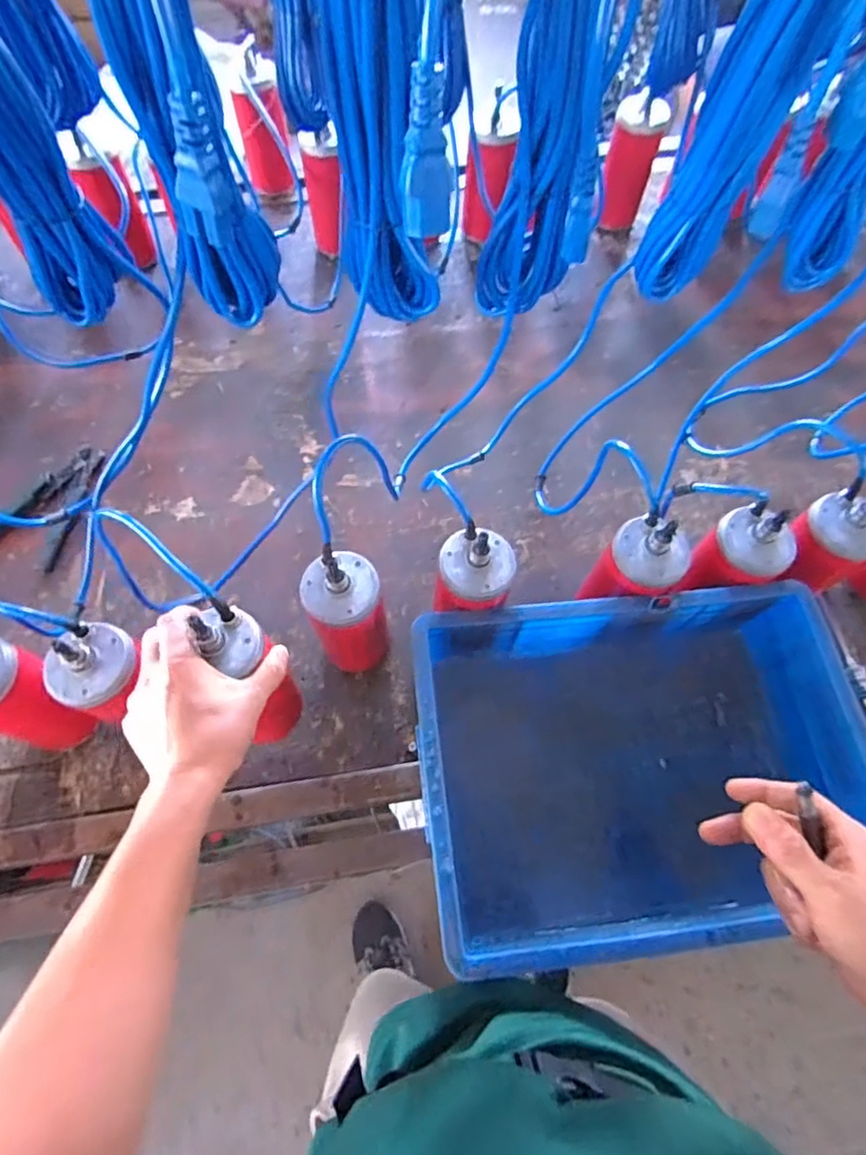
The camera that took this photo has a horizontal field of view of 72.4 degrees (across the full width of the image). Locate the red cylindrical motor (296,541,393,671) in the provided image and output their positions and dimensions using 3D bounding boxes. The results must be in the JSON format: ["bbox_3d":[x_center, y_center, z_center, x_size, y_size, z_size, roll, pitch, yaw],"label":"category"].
[{"bbox_3d":[-0.089,0.040,0.620,0.071,0.199,0.067,1,67,-2],"label":"red cylindrical motor"}]

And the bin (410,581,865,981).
[{"bbox_3d":[0.192,0.183,0.591,0.401,0.162,0.295,-4,67,-4],"label":"bin"}]

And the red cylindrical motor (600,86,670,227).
[{"bbox_3d":[0.309,-0.649,0.931,0.069,0.172,0.056,10,67,2],"label":"red cylindrical motor"}]

